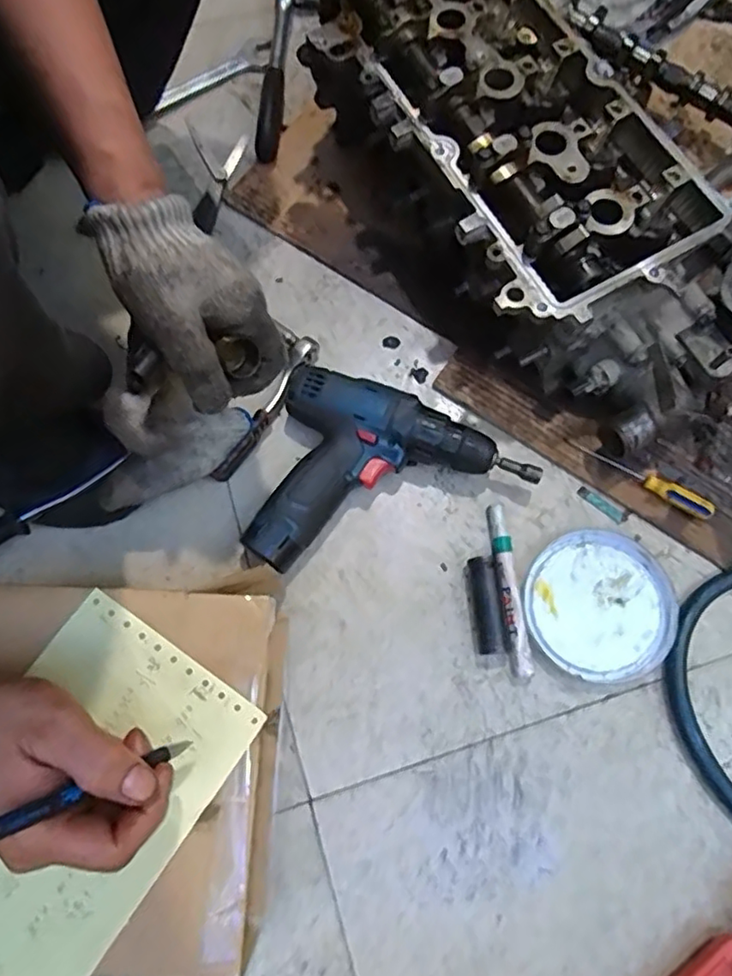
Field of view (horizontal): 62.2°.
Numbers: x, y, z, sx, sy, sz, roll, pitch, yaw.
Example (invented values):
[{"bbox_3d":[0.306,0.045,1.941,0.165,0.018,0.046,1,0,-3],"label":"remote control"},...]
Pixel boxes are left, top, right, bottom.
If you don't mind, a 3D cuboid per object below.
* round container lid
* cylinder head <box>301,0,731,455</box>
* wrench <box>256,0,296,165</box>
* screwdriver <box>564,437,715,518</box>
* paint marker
[{"bbox_3d":[0.194,0.097,0.504,0.117,0.010,0.119,0,73,-1],"label":"round container lid"},{"bbox_3d":[0.138,-0.258,0.531,0.198,0.145,0.462,-30,76,-10],"label":"cylinder head"},{"bbox_3d":[-0.092,-0.452,0.645,0.045,0.045,0.246,9,73,1],"label":"wrench"},{"bbox_3d":[0.236,-0.009,0.528,0.132,0.012,0.015,27,74,7],"label":"screwdriver"},{"bbox_3d":[0.116,0.084,0.502,0.020,0.016,0.143,-6,73,-3],"label":"paint marker"}]

